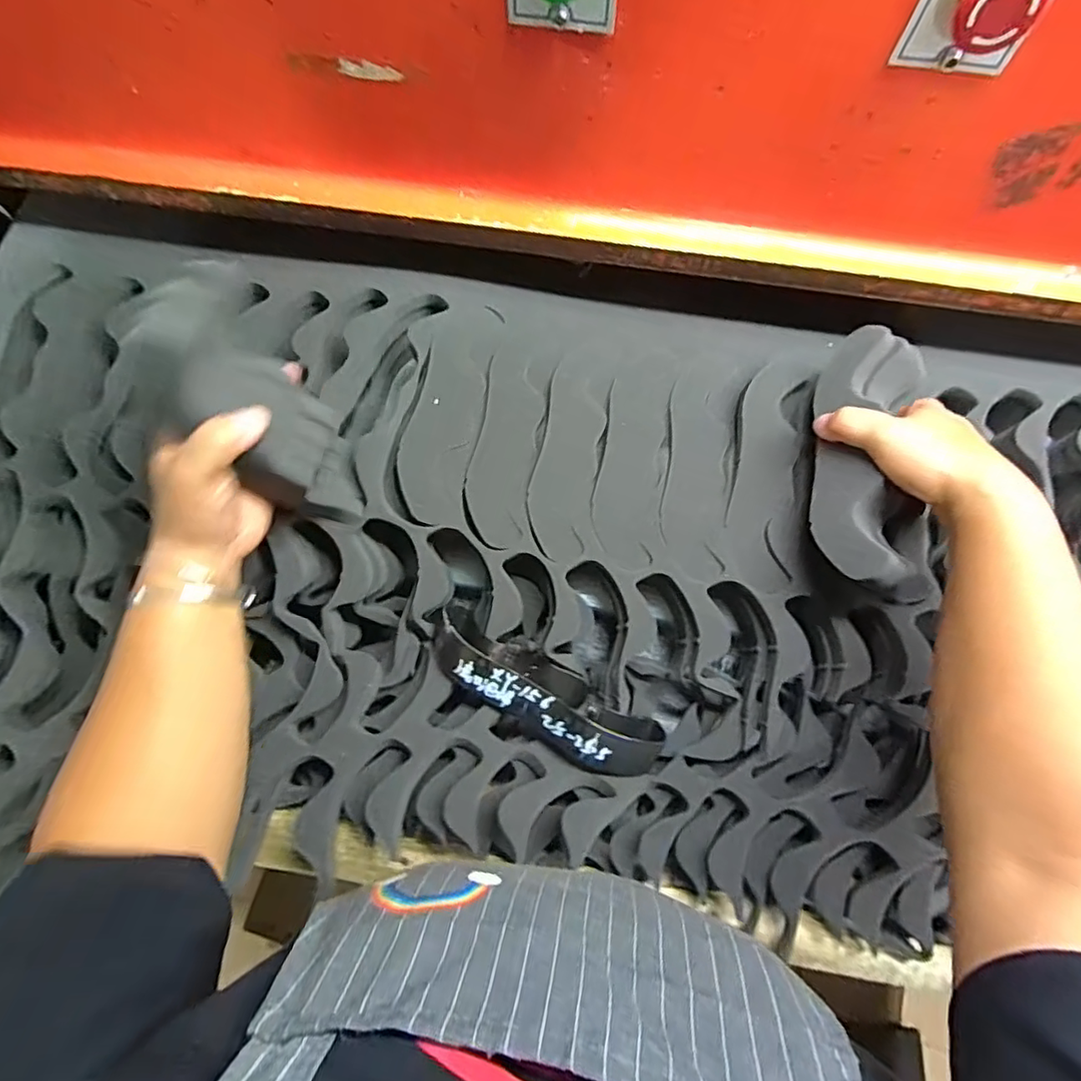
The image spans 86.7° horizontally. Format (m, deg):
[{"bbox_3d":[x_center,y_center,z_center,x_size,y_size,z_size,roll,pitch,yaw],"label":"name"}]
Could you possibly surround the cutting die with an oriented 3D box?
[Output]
[{"bbox_3d":[0.000,0.118,0.440,0.191,0.053,0.055,31,77,9],"label":"cutting die"}]

